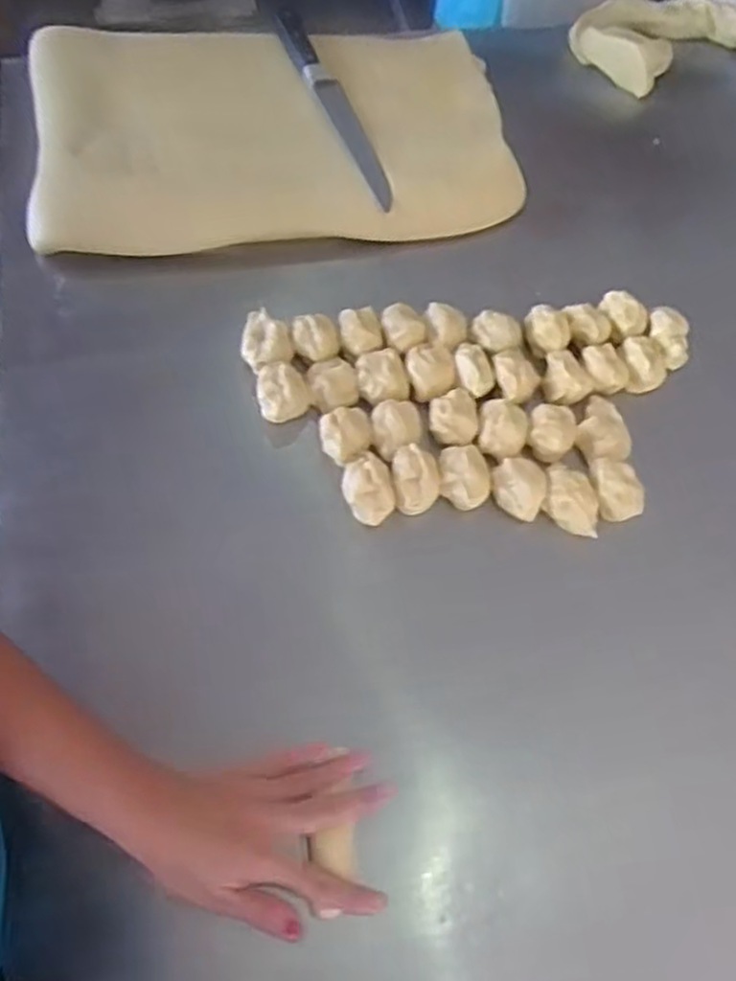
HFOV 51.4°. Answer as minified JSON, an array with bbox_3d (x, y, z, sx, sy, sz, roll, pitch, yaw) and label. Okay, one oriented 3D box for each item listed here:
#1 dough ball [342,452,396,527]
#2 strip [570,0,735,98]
[{"bbox_3d":[0.000,0.002,0.656,0.042,0.040,0.052,-5,60,-6],"label":"dough ball"},{"bbox_3d":[0.400,-0.587,1.000,0.265,0.074,0.139,-15,62,-12],"label":"strip"}]

